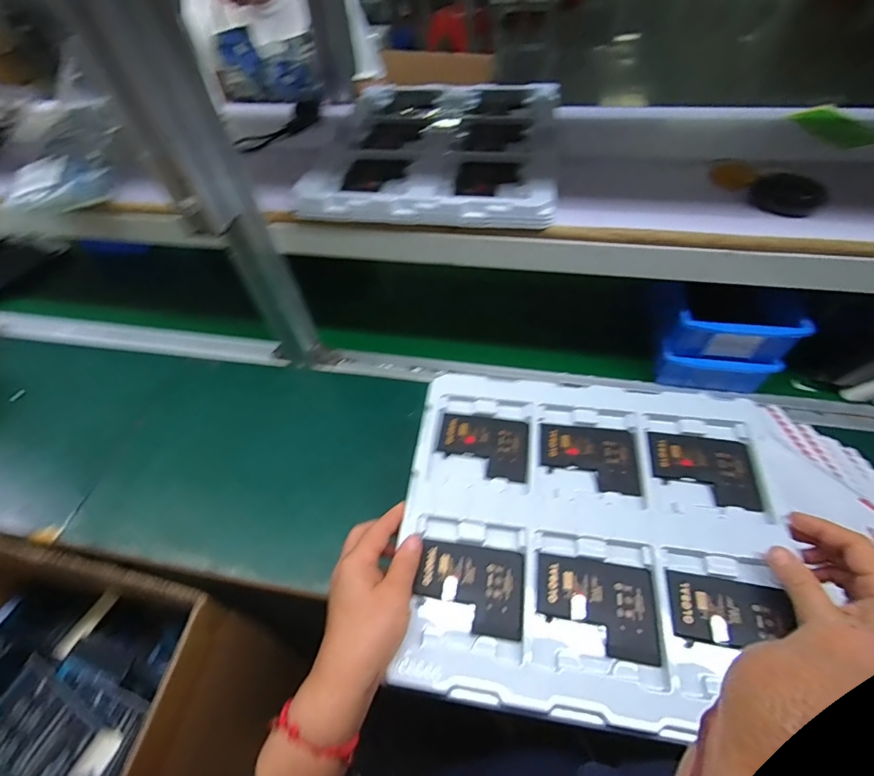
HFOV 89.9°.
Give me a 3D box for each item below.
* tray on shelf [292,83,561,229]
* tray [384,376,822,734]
[{"bbox_3d":[0.006,-0.309,0.556,0.276,0.024,0.325,6,55,9],"label":"tray on shelf"},{"bbox_3d":[0.140,0.116,0.382,0.329,0.016,0.285,5,53,8],"label":"tray"}]

